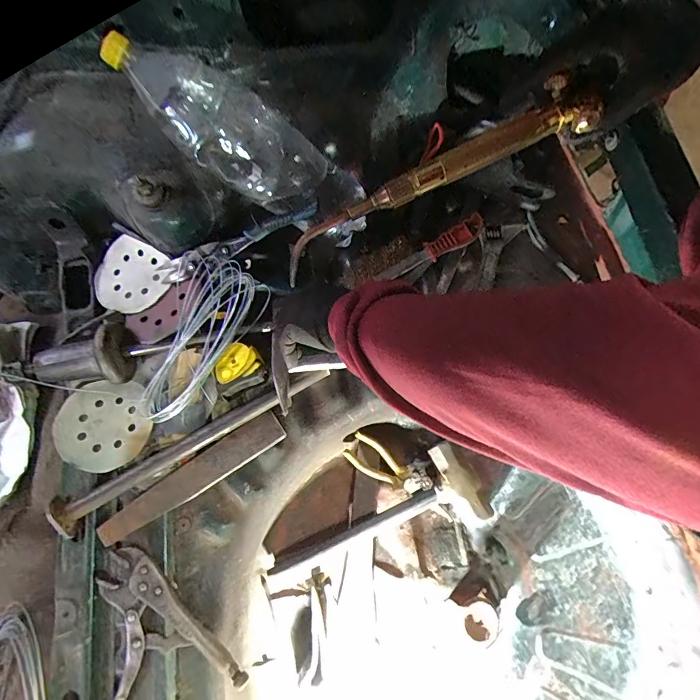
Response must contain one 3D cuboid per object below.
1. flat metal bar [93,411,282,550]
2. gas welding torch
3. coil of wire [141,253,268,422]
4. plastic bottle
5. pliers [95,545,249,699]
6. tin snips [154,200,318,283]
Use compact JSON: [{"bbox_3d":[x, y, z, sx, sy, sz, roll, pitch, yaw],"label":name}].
[{"bbox_3d":[-0.199,0.162,0.522,0.249,0.011,0.042,-32,78,-10],"label":"flat metal bar"},{"bbox_3d":[0.078,-0.160,0.398,0.324,0.041,0.046,-26,76,5],"label":"gas welding torch"},{"bbox_3d":[-0.202,-0.014,0.534,0.098,0.055,0.221,33,76,7],"label":"coil of wire"},{"bbox_3d":[-0.143,-0.257,0.479,0.259,0.088,0.105,22,71,-32],"label":"plastic bottle"},{"bbox_3d":[-0.235,0.329,0.486,0.174,0.028,0.193,-20,76,-7],"label":"pliers"},{"bbox_3d":[-0.156,-0.140,0.544,0.239,0.027,0.039,-20,75,13],"label":"tin snips"}]

